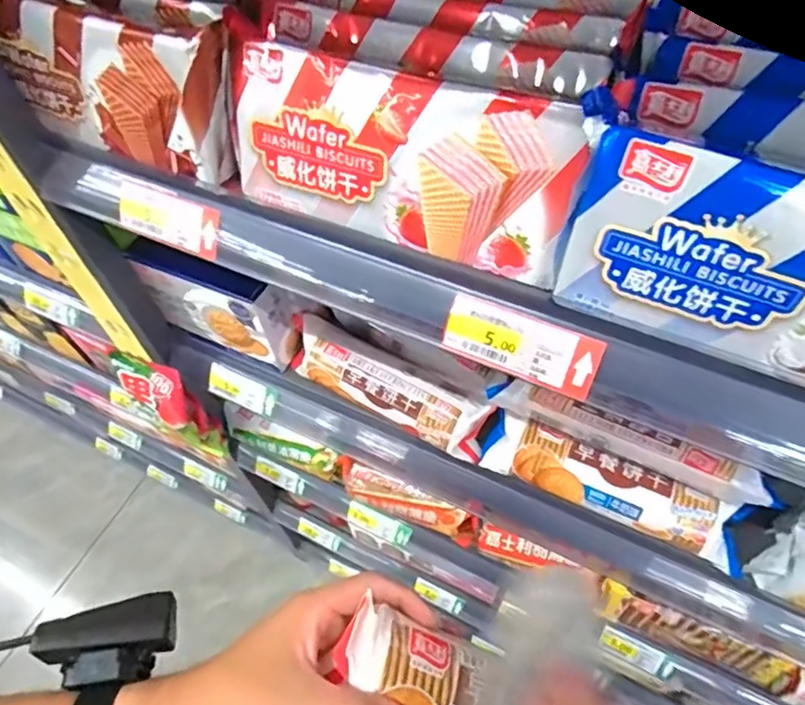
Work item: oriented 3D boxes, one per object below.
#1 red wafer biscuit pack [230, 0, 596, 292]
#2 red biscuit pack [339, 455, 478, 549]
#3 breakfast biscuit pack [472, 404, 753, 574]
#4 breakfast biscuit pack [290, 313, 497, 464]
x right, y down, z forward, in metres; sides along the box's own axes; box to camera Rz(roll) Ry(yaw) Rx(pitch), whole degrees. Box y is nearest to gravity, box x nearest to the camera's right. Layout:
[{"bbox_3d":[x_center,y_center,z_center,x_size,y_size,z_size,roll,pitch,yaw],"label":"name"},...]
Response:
[{"bbox_3d":[-0.003,-0.125,0.360,0.228,0.099,0.045,23,40,16],"label":"red wafer biscuit pack"},{"bbox_3d":[0.003,0.196,0.766,0.193,0.042,0.036,19,59,16],"label":"red biscuit pack"},{"bbox_3d":[0.181,0.117,0.514,0.224,0.042,0.050,21,60,17],"label":"breakfast biscuit pack"},{"bbox_3d":[-0.023,0.030,0.593,0.232,0.055,0.062,25,61,20],"label":"breakfast biscuit pack"}]

